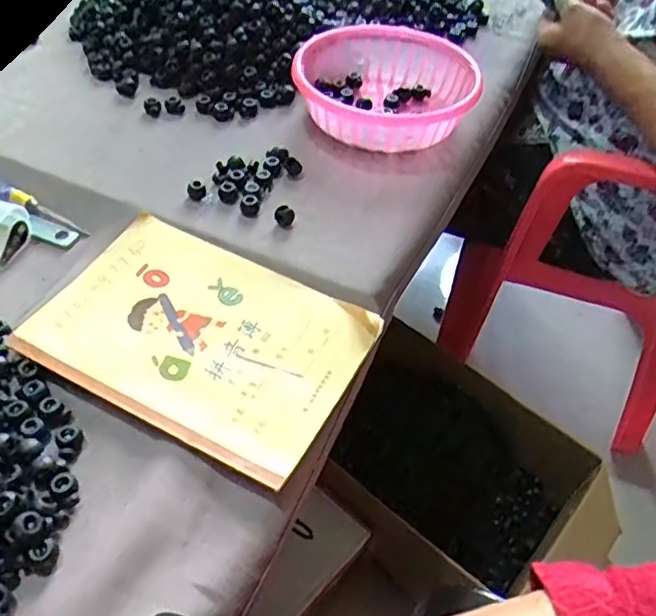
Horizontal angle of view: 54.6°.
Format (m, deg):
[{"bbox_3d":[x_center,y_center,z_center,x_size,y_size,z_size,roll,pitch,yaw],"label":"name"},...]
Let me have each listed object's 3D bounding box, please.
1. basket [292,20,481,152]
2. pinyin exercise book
[{"bbox_3d":[0.053,-0.200,0.581,0.156,0.045,0.151,1,49,-1],"label":"basket"},{"bbox_3d":[-0.085,0.016,0.425,0.206,0.010,0.140,23,52,17],"label":"pinyin exercise book"}]

